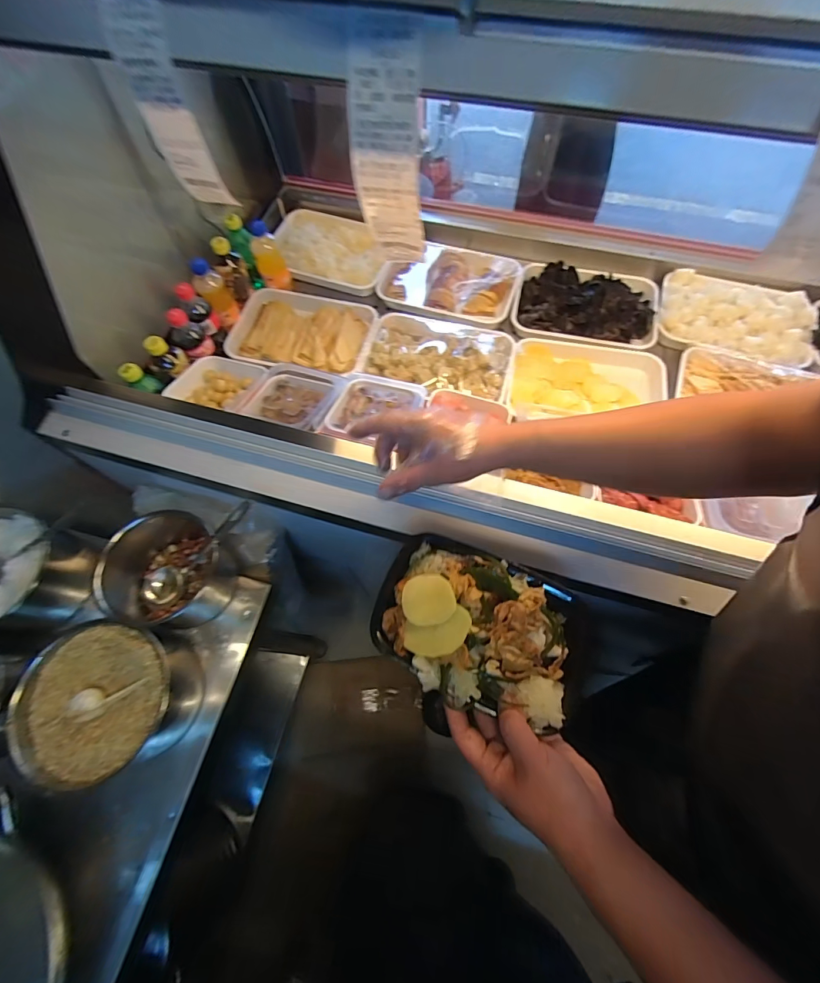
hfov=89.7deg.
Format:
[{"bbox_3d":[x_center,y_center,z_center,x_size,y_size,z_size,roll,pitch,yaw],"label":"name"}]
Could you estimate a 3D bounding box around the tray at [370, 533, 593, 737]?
[{"bbox_3d":[0.064,0.141,0.407,0.202,0.048,0.164,20,68,11],"label":"tray"}]

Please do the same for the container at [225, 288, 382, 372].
[{"bbox_3d":[-0.230,-0.348,0.895,0.302,0.054,0.205,11,67,7],"label":"container"}]

